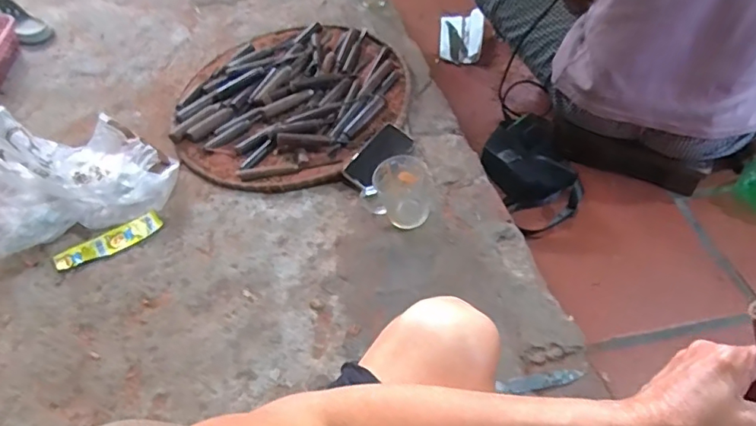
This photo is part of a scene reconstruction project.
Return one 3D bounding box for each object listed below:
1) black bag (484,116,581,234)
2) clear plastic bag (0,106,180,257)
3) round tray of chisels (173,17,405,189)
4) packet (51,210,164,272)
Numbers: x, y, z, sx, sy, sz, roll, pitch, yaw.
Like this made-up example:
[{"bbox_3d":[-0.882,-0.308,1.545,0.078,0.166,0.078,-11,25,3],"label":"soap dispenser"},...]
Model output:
[{"bbox_3d":[0.302,-0.081,1.028,0.145,0.091,0.222,-11,52,-9],"label":"black bag"},{"bbox_3d":[-0.564,-0.054,0.911,0.239,0.146,0.351,28,58,23],"label":"clear plastic bag"},{"bbox_3d":[-0.192,-0.245,1.109,0.453,0.049,0.459,-2,53,3],"label":"round tray of chisels"},{"bbox_3d":[-0.470,0.053,0.921,0.178,0.020,0.047,-30,56,-18],"label":"packet"}]

